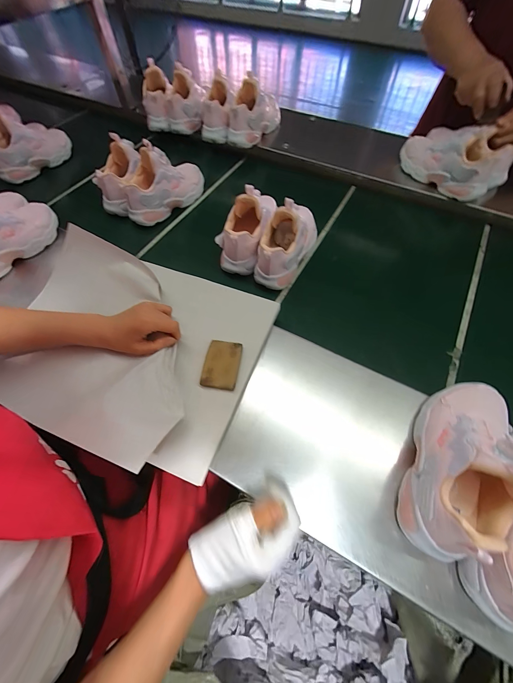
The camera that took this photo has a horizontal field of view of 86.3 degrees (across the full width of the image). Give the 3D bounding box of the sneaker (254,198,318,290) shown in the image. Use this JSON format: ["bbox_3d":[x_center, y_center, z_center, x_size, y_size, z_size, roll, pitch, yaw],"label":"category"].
[{"bbox_3d":[0.064,-0.212,0.524,0.086,0.111,0.200,22,63,12],"label":"sneaker"}]

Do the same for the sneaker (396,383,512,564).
[{"bbox_3d":[0.233,0.127,0.299,0.074,0.101,0.200,24,64,13],"label":"sneaker"}]

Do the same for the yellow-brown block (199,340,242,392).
[{"bbox_3d":[-0.050,0.033,0.400,0.050,0.012,0.072,8,61,5],"label":"yellow-brown block"}]

